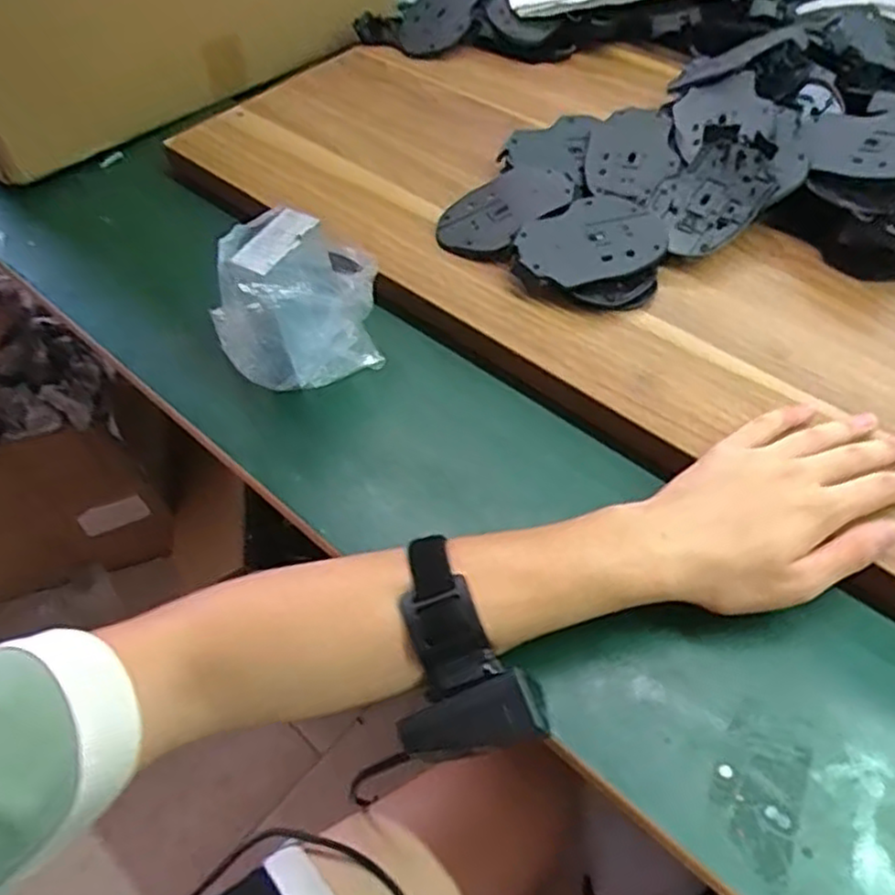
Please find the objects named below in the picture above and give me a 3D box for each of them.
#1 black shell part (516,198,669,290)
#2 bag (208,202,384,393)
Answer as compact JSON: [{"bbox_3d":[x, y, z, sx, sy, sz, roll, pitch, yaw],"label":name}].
[{"bbox_3d":[0.106,-0.151,0.531,0.111,0.018,0.068,-21,55,-13],"label":"black shell part"},{"bbox_3d":[-0.103,-0.103,0.497,0.111,0.113,0.091,-21,54,-14],"label":"bag"}]

